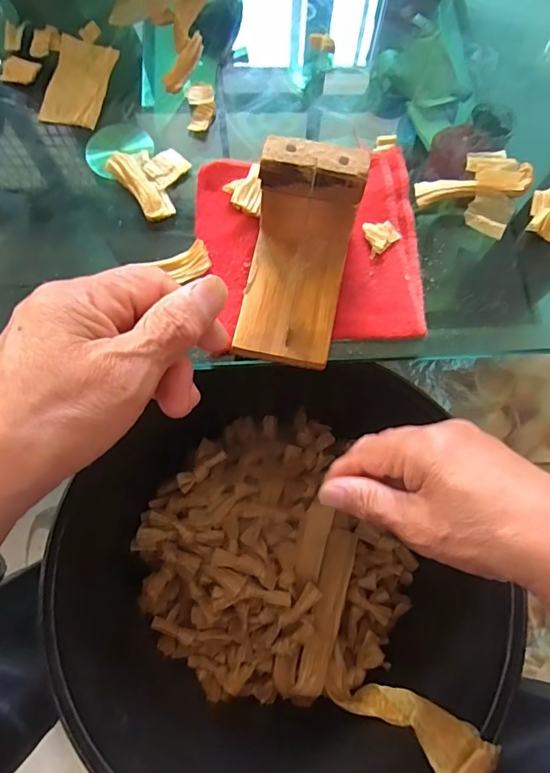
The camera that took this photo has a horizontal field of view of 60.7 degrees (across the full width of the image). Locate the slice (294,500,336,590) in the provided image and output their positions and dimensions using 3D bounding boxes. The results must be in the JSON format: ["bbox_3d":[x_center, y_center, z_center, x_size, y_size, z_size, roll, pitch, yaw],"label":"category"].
[{"bbox_3d":[0.039,0.162,0.476,0.026,0.004,0.088,15,96,21],"label":"slice"}]

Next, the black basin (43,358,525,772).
[{"bbox_3d":[-0.025,0.149,0.424,0.321,0.226,0.357,-19,75,-6],"label":"black basin"}]

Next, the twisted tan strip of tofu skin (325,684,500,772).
[{"bbox_3d":[0.094,0.251,0.358,0.078,0.166,0.034,-6,74,-3],"label":"twisted tan strip of tofu skin"}]

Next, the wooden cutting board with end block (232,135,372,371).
[{"bbox_3d":[0.013,-0.076,0.278,0.059,0.068,0.106,12,74,3],"label":"wooden cutting board with end block"}]

